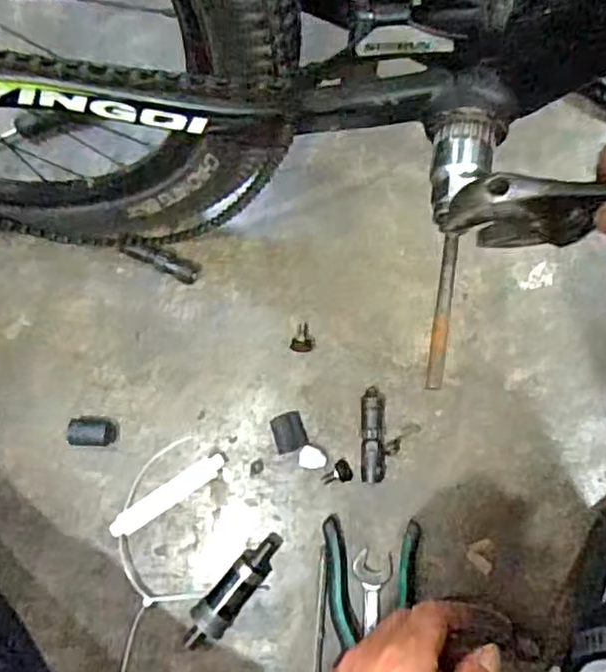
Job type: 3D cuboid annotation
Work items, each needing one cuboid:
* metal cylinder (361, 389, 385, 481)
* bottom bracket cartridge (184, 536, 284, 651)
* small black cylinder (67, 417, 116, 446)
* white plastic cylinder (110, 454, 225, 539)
[{"bbox_3d":[0.065,0.091,0.613,0.022,0.016,0.085,0,84,5],"label":"metal cylinder"},{"bbox_3d":[-0.065,0.232,0.603,0.032,0.029,0.123,38,89,8],"label":"bottom bracket cartridge"},{"bbox_3d":[-0.202,0.091,0.638,0.043,0.021,0.026,2,84,6],"label":"small black cylinder"},{"bbox_3d":[-0.127,0.147,0.620,0.117,0.020,0.019,-34,82,1],"label":"white plastic cylinder"}]

